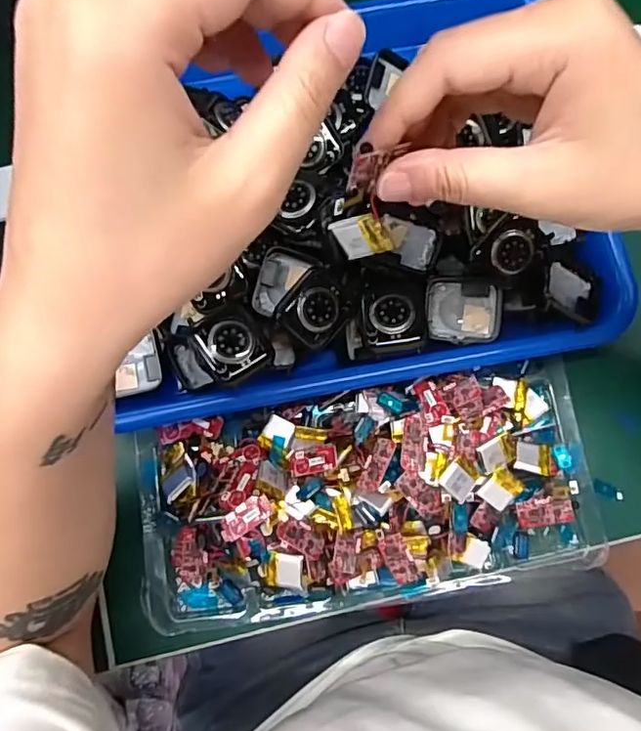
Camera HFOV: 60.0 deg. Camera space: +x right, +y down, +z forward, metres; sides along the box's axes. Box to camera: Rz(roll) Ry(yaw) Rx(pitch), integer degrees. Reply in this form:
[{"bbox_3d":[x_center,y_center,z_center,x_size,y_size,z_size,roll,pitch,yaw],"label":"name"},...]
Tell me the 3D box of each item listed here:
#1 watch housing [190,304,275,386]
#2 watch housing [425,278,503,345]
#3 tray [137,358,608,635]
[{"bbox_3d":[-0.048,-0.012,0.302,0.034,0.011,0.041,-32,79,-6],"label":"watch housing"},{"bbox_3d":[0.081,-0.030,0.317,0.042,0.013,0.036,2,77,2],"label":"watch housing"},{"bbox_3d":[0.027,0.075,0.317,0.262,0.049,0.123,-10,77,-1],"label":"tray"}]

